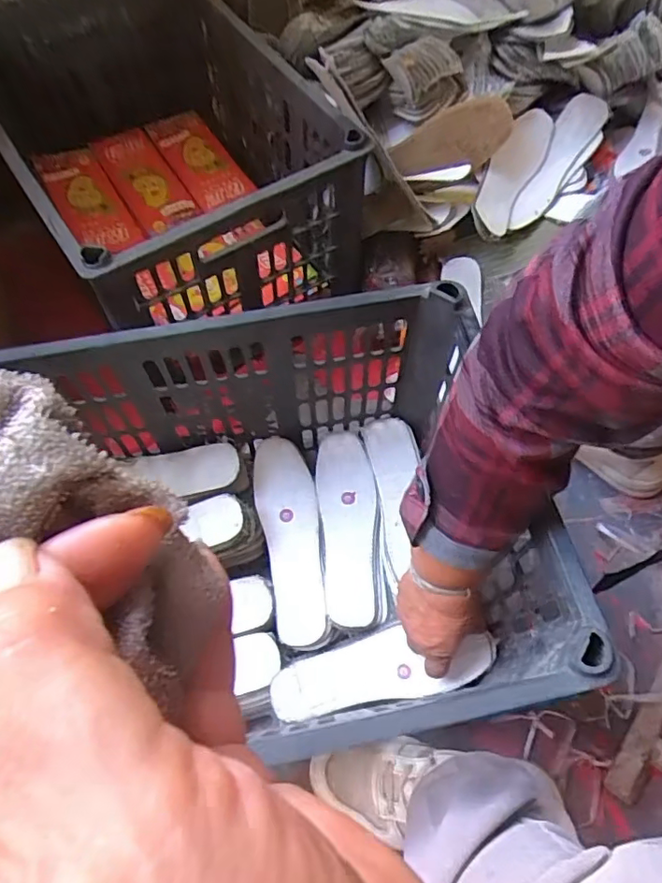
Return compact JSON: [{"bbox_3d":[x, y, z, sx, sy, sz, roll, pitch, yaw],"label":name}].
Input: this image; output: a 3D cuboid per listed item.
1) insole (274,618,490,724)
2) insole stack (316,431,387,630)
[{"bbox_3d":[0.050,0.224,0.550,0.217,0.023,0.067,-10,64,0],"label":"insole"},{"bbox_3d":[0.021,0.098,0.643,0.065,0.046,0.224,-5,64,-3],"label":"insole stack"}]

